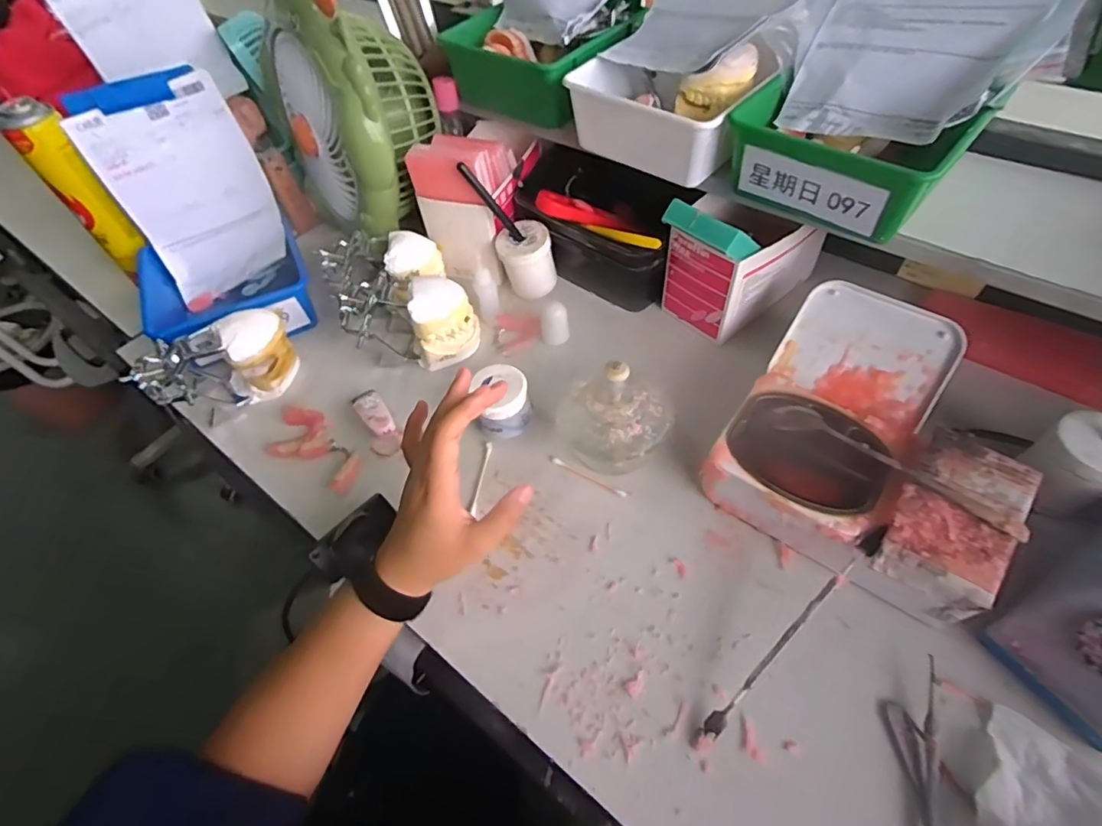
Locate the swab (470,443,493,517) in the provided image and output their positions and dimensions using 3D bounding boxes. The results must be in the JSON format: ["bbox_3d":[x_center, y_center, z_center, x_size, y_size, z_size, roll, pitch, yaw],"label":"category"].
[{"bbox_3d":[-0.061,0.056,0.481,0.006,0.004,0.070,4,55,8],"label":"swab"}]

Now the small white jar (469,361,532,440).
[{"bbox_3d":[-0.043,-0.011,0.490,0.047,0.046,0.049,-2,54,3],"label":"small white jar"}]

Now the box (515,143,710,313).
[{"bbox_3d":[0.056,-0.212,0.604,0.197,0.100,0.133,27,60,22],"label":"box"}]

